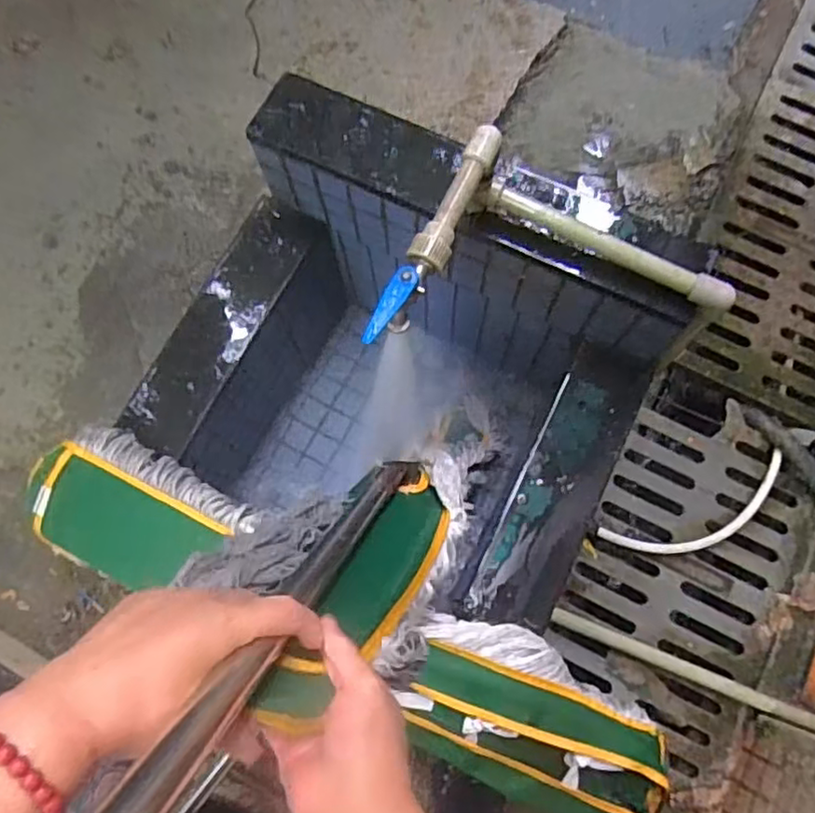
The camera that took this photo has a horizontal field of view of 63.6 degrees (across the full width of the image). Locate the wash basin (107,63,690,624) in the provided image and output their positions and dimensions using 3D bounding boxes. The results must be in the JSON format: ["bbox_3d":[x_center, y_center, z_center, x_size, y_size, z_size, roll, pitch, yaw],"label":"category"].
[{"bbox_3d":[-0.023,-0.009,0.985,0.616,0.508,0.487,32,78,8],"label":"wash basin"}]

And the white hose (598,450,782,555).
[{"bbox_3d":[0.521,0.195,1.163,0.354,0.021,0.100,-23,76,-5],"label":"white hose"}]

